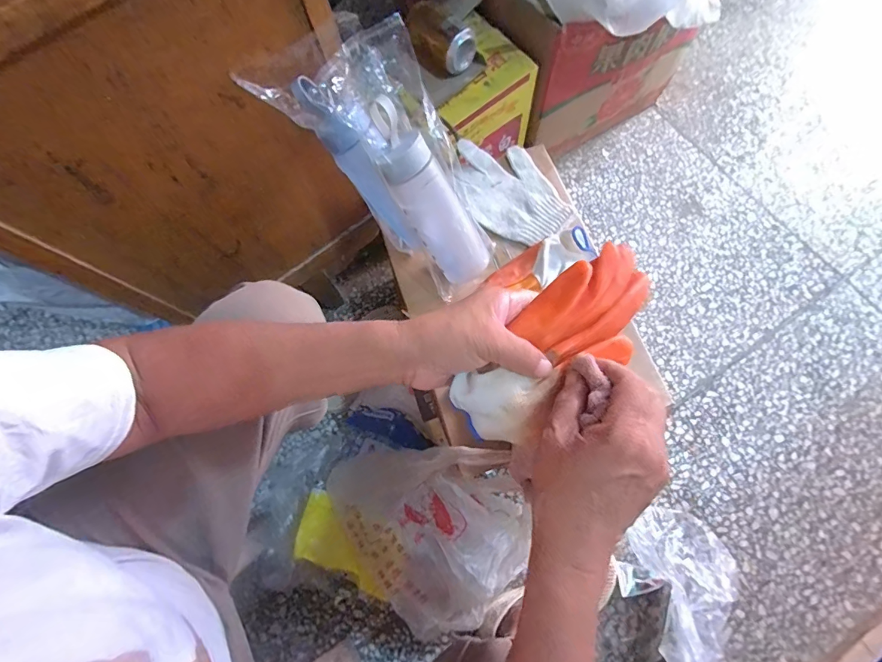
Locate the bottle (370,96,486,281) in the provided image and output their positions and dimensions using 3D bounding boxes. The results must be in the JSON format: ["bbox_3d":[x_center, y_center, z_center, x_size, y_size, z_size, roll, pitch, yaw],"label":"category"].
[{"bbox_3d":[-0.013,-0.152,0.475,0.061,0.228,0.051,-45,39,-13],"label":"bottle"}]

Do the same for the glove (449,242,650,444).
[{"bbox_3d":[0.089,0.012,0.305,0.174,0.035,0.072,-46,76,0],"label":"glove"}]

